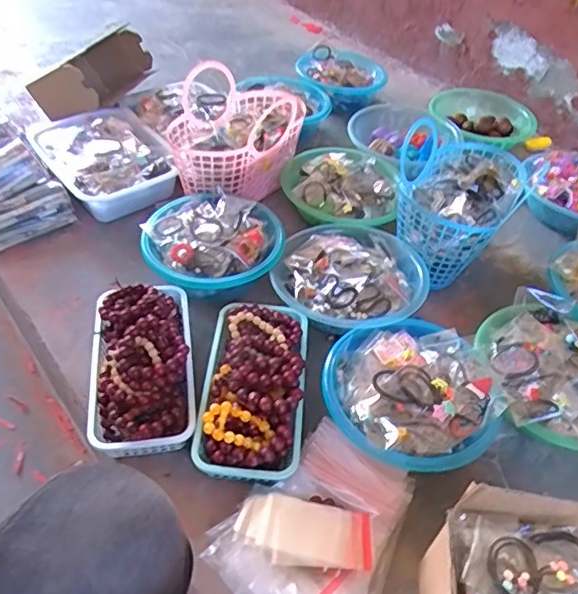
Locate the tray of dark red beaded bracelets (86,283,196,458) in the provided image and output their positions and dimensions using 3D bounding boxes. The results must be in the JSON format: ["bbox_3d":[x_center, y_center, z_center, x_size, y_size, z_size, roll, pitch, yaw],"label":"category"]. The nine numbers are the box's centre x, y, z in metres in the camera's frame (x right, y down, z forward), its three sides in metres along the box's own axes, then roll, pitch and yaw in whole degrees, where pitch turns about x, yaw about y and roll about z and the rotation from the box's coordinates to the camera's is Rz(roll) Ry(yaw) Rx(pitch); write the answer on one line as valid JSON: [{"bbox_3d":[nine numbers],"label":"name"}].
[{"bbox_3d":[-0.197,0.084,0.744,0.130,0.110,0.252,-4,46,-10],"label":"tray of dark red beaded bracelets"}]

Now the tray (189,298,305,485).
[{"bbox_3d":[-0.045,0.104,0.727,0.130,0.071,0.250,6,45,-1],"label":"tray"}]

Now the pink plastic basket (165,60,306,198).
[{"bbox_3d":[-0.099,-0.292,0.999,0.183,0.175,0.239,34,51,24],"label":"pink plastic basket"}]

